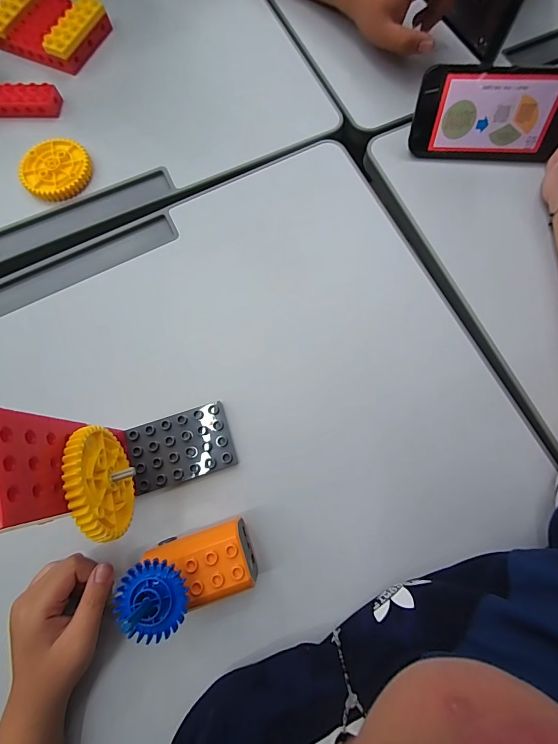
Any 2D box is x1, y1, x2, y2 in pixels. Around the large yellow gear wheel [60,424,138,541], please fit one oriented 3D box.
[{"bbox_3d":[-0.127,0.079,0.257,0.014,0.073,0.078,-21,77,-5],"label":"large yellow gear wheel"}]

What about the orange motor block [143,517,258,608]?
[{"bbox_3d":[-0.063,0.156,0.296,0.081,0.060,0.050,-19,77,-4],"label":"orange motor block"}]

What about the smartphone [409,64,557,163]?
[{"bbox_3d":[0.236,-0.282,0.393,0.165,0.083,0.011,3,46,2],"label":"smartphone"}]

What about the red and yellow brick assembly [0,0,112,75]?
[{"bbox_3d":[-0.308,-0.464,0.478,0.126,0.038,0.098,22,77,5],"label":"red and yellow brick assembly"}]

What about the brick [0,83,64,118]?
[{"bbox_3d":[-0.341,-0.342,0.449,0.118,0.023,0.035,0,76,0],"label":"brick"}]

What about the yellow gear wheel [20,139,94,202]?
[{"bbox_3d":[-0.263,-0.240,0.424,0.074,0.017,0.080,0,76,0],"label":"yellow gear wheel"}]

